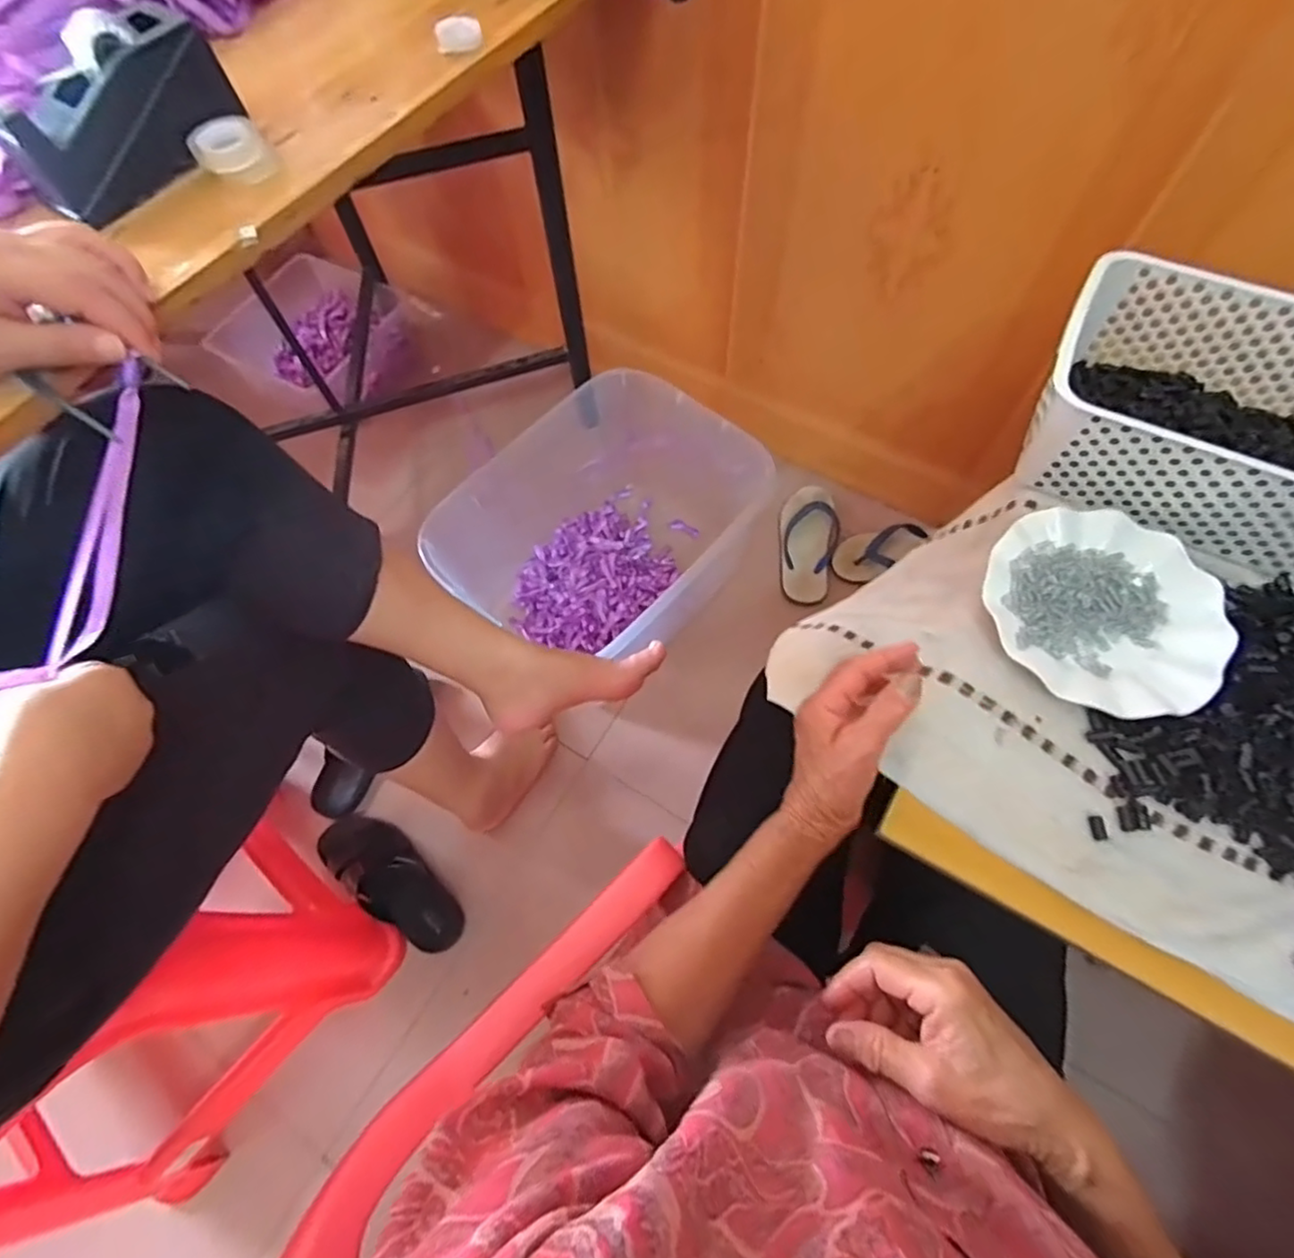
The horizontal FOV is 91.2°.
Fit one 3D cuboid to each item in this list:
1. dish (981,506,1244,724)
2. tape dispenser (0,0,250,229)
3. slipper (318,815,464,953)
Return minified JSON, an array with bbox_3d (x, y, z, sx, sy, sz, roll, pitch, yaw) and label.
[{"bbox_3d":[0.380,-0.018,0.528,0.177,0.020,0.180,-1,66,2],"label":"dish"},{"bbox_3d":[-0.357,-0.353,0.438,0.062,0.072,0.151,40,73,17],"label":"tape dispenser"},{"bbox_3d":[-0.367,0.365,0.926,0.241,0.066,0.100,35,72,16],"label":"slipper"}]

